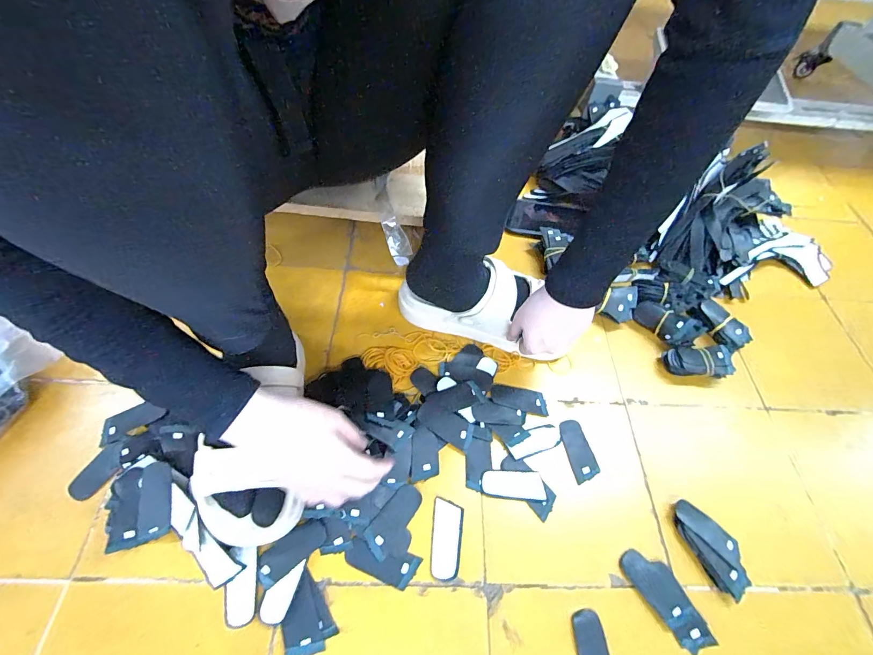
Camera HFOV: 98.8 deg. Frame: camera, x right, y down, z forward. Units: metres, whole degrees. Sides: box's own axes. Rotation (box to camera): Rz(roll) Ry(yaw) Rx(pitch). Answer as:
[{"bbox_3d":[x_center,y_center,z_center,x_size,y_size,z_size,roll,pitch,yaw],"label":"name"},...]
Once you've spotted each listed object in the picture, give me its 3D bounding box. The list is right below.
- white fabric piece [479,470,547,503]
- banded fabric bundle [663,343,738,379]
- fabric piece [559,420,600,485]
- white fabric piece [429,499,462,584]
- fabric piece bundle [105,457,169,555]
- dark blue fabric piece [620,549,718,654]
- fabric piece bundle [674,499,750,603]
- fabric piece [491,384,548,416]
[{"bbox_3d":[0.087,0.182,0.432,0.073,0.004,0.031,2,62,1],"label":"white fabric piece"},{"bbox_3d":[0.364,0.051,0.524,0.080,0.032,0.046,-1,58,-5],"label":"banded fabric bundle"},{"bbox_3d":[0.175,0.150,0.463,0.032,0.004,0.071,-9,59,-10],"label":"fabric piece"},{"bbox_3d":[0.010,0.224,0.397,0.032,0.004,0.074,7,58,0],"label":"white fabric piece"},{"bbox_3d":[-0.304,0.179,0.383,0.064,0.029,0.078,-9,59,-10],"label":"fabric piece bundle"},{"bbox_3d":[0.236,0.276,0.385,0.041,0.007,0.096,-29,65,-21],"label":"dark blue fabric piece"},{"bbox_3d":[0.301,0.236,0.409,0.046,0.012,0.091,-16,61,-14],"label":"fabric piece bundle"},{"bbox_3d":[0.108,0.095,0.492,0.075,0.004,0.032,9,58,1],"label":"fabric piece"}]

